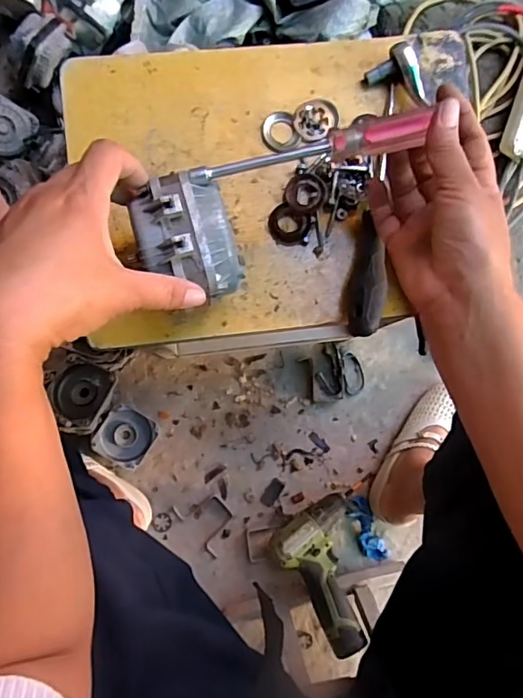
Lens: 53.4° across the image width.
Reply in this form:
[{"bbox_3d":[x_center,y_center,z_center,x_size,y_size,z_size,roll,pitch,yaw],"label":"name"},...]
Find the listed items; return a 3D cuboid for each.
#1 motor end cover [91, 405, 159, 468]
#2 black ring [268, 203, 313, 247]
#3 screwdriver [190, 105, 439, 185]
[{"bbox_3d":[-0.214,0.137,0.819,0.083,0.019,0.082,34,76,-18],"label":"motor end cover"},{"bbox_3d":[0.022,-0.100,0.422,0.034,0.007,0.029,24,83,-1],"label":"black ring"},{"bbox_3d":[0.030,-0.130,0.340,0.152,0.015,0.020,-11,85,3],"label":"screwdriver"}]

